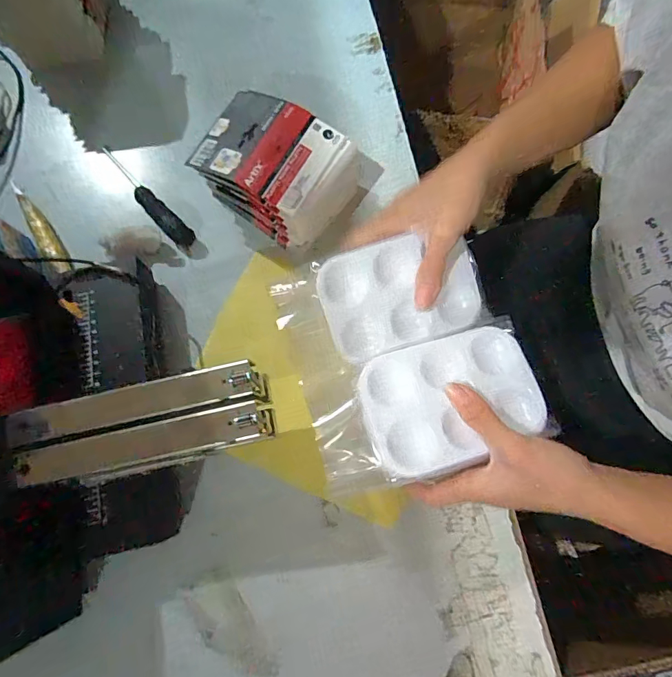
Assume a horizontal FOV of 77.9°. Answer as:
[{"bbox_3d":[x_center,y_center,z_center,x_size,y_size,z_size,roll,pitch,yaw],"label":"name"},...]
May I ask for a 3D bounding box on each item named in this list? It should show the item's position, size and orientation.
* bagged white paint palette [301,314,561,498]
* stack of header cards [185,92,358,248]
[{"bbox_3d":[0.066,0.048,0.297,0.163,0.013,0.088,-17,75,-4],"label":"bagged white paint palette"},{"bbox_3d":[-0.062,-0.171,0.431,0.141,0.078,0.105,26,76,8],"label":"stack of header cards"}]

